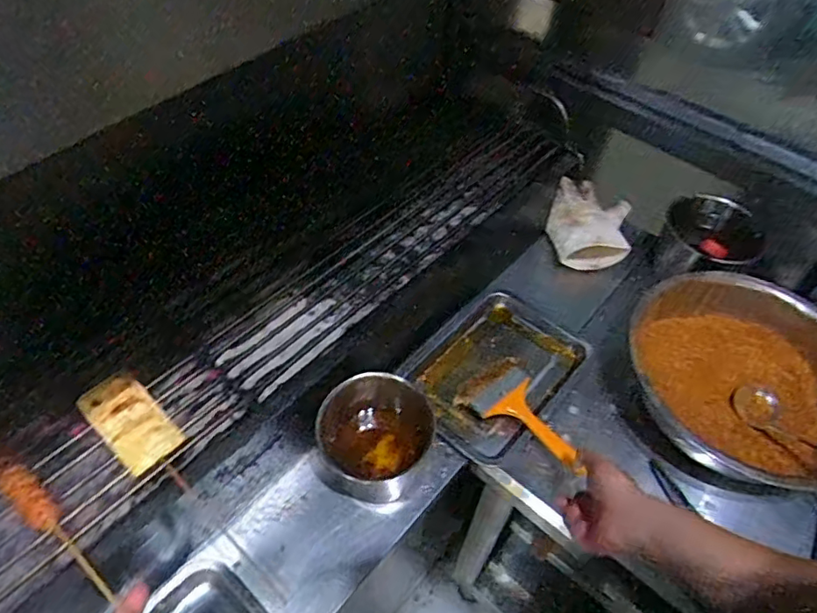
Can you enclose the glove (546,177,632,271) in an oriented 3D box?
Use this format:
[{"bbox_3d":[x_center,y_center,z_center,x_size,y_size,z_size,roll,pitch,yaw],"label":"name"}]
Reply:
[{"bbox_3d":[0.304,-0.145,0.971,0.137,0.057,0.172,13,52,7],"label":"glove"}]

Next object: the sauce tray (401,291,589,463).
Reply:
[{"bbox_3d":[0.120,0.088,0.813,0.172,0.033,0.254,36,59,23],"label":"sauce tray"}]

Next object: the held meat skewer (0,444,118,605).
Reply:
[{"bbox_3d":[-0.309,0.184,0.487,0.185,0.019,0.027,38,59,16],"label":"held meat skewer"}]

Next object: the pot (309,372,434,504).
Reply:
[{"bbox_3d":[-0.041,0.164,0.701,0.147,0.088,0.132,4,52,0],"label":"pot"}]

